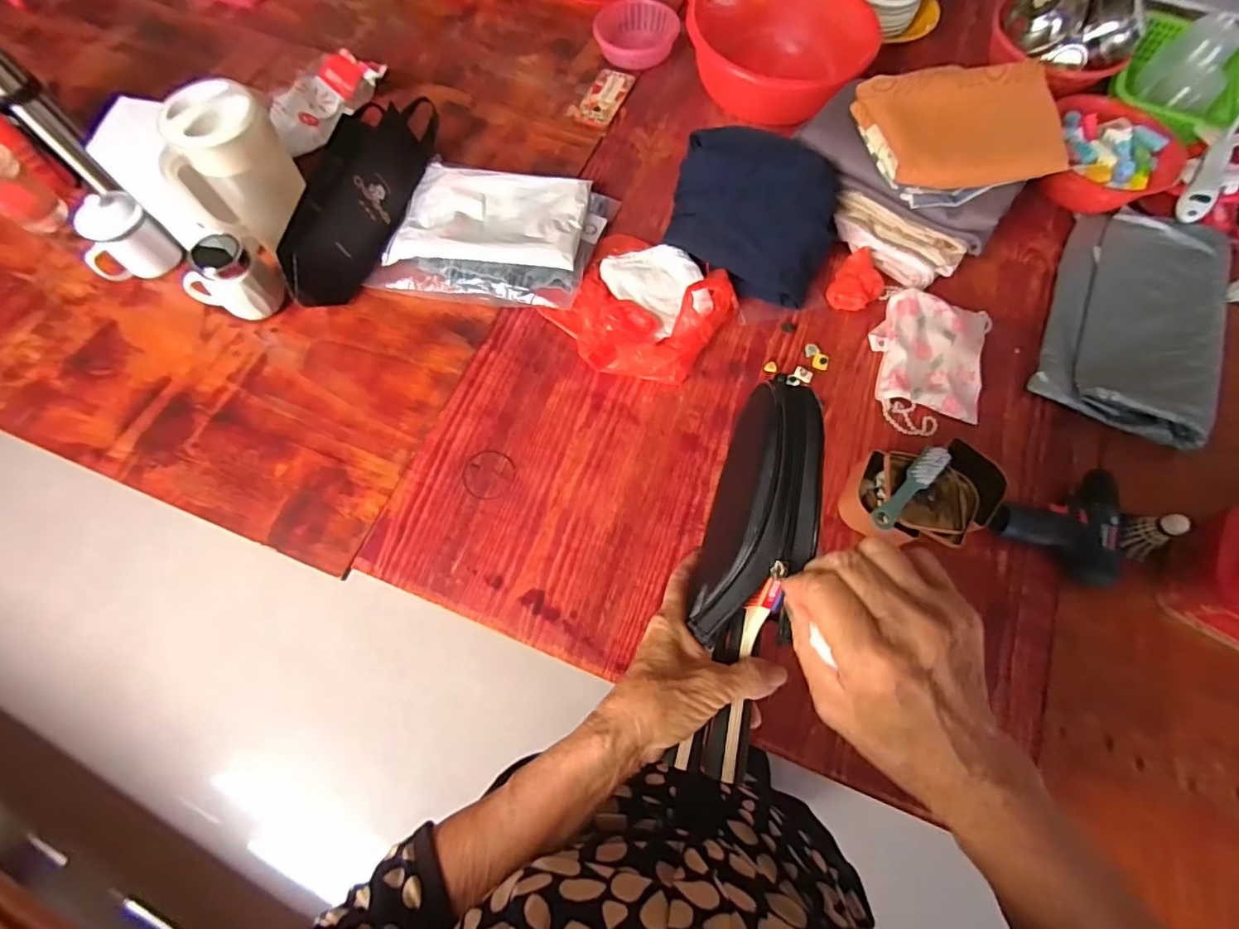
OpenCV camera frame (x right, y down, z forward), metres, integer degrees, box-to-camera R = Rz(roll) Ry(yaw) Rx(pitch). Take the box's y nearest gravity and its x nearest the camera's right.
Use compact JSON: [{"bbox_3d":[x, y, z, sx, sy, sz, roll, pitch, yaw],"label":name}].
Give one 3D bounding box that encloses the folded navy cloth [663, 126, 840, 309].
[{"bbox_3d":[0.210,-0.403,0.874,0.266,0.224,0.060,25,26,11],"label":"folded navy cloth"}]

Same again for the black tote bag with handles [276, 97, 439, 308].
[{"bbox_3d":[-0.438,-0.442,0.902,0.126,0.112,0.427,16,69,6],"label":"black tote bag with handles"}]

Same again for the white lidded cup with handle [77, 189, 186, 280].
[{"bbox_3d":[-0.785,-0.349,0.856,0.082,0.111,0.114,30,71,11],"label":"white lidded cup with handle"}]

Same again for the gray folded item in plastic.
[{"bbox_3d":[0.832,-0.248,0.871,0.226,0.058,0.424,25,70,9],"label":"gray folded item in plastic"}]

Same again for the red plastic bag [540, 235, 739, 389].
[{"bbox_3d":[0.029,-0.250,0.859,0.244,0.061,0.250,32,71,11],"label":"red plastic bag"}]

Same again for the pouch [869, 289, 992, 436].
[{"bbox_3d":[0.489,-0.162,0.845,0.176,0.039,0.245,14,69,5],"label":"pouch"}]

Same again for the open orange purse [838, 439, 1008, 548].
[{"bbox_3d":[0.420,0.046,0.743,0.205,0.076,0.138,-8,69,-4],"label":"open orange purse"}]

